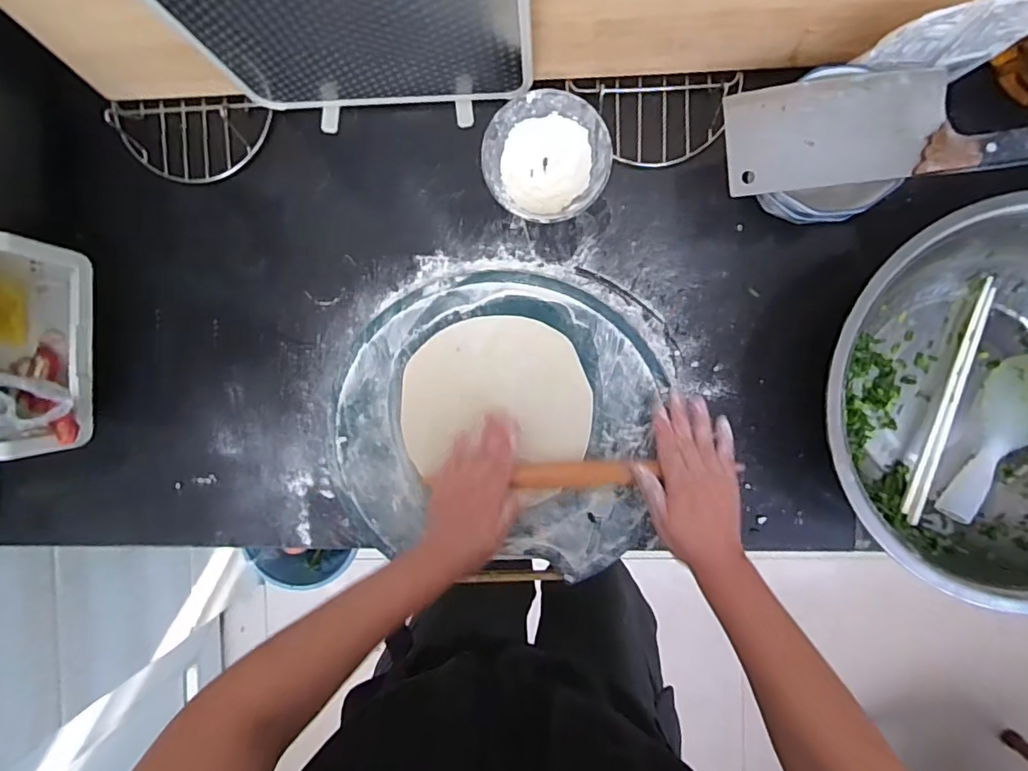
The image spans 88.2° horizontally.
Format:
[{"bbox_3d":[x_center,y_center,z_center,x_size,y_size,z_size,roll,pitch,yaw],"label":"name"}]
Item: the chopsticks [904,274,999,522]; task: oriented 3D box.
[{"bbox_3d":[0.429,0.017,0.521,0.017,0.026,0.244,20,94,3],"label":"chopsticks"}]

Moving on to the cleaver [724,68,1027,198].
[{"bbox_3d":[0.324,-0.221,0.446,0.277,0.019,0.089,-4,92,4],"label":"cleaver"}]

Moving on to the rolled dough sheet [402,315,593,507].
[{"bbox_3d":[-0.017,0.017,0.549,0.194,0.013,0.172,15,94,3],"label":"rolled dough sheet"}]

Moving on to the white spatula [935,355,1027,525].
[{"bbox_3d":[0.491,0.057,0.524,0.072,0.022,0.178,23,94,3],"label":"white spatula"}]

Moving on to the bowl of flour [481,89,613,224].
[{"bbox_3d":[0.032,-0.221,0.527,0.116,0.053,0.119,0,93,4],"label":"bowl of flour"}]

